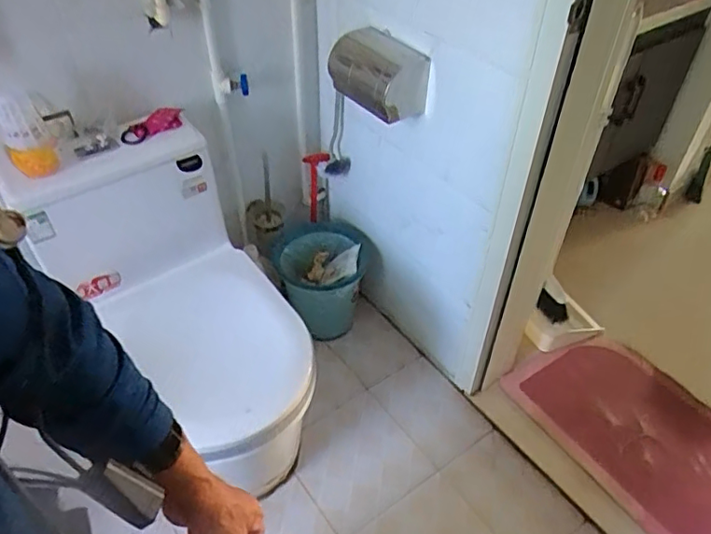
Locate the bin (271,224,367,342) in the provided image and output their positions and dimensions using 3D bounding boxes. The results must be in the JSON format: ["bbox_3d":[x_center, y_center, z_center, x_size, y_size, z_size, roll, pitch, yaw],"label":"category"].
[{"bbox_3d":[-0.086,0.035,1.681,0.276,0.245,0.255,1,45,-1],"label":"bin"}]

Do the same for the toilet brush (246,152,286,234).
[{"bbox_3d":[-0.258,-0.204,1.626,0.104,0.232,0.085,5,20,3],"label":"toilet brush"}]

